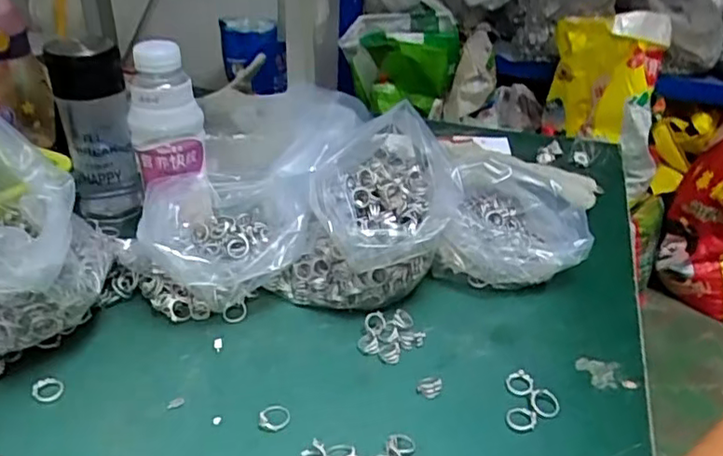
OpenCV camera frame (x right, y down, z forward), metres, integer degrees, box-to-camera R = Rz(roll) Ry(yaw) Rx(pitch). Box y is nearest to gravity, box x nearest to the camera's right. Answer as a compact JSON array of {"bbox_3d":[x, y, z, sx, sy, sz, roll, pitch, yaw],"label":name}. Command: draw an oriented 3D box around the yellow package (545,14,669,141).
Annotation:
[{"bbox_3d":[0.634,-0.391,1.585,0.263,0.310,0.086,6,14,12],"label":"yellow package"}]

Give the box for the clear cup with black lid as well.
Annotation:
[{"bbox_3d":[-0.269,-0.092,0.631,0.065,0.205,0.064,-13,35,-23],"label":"clear cup with black lid"}]

